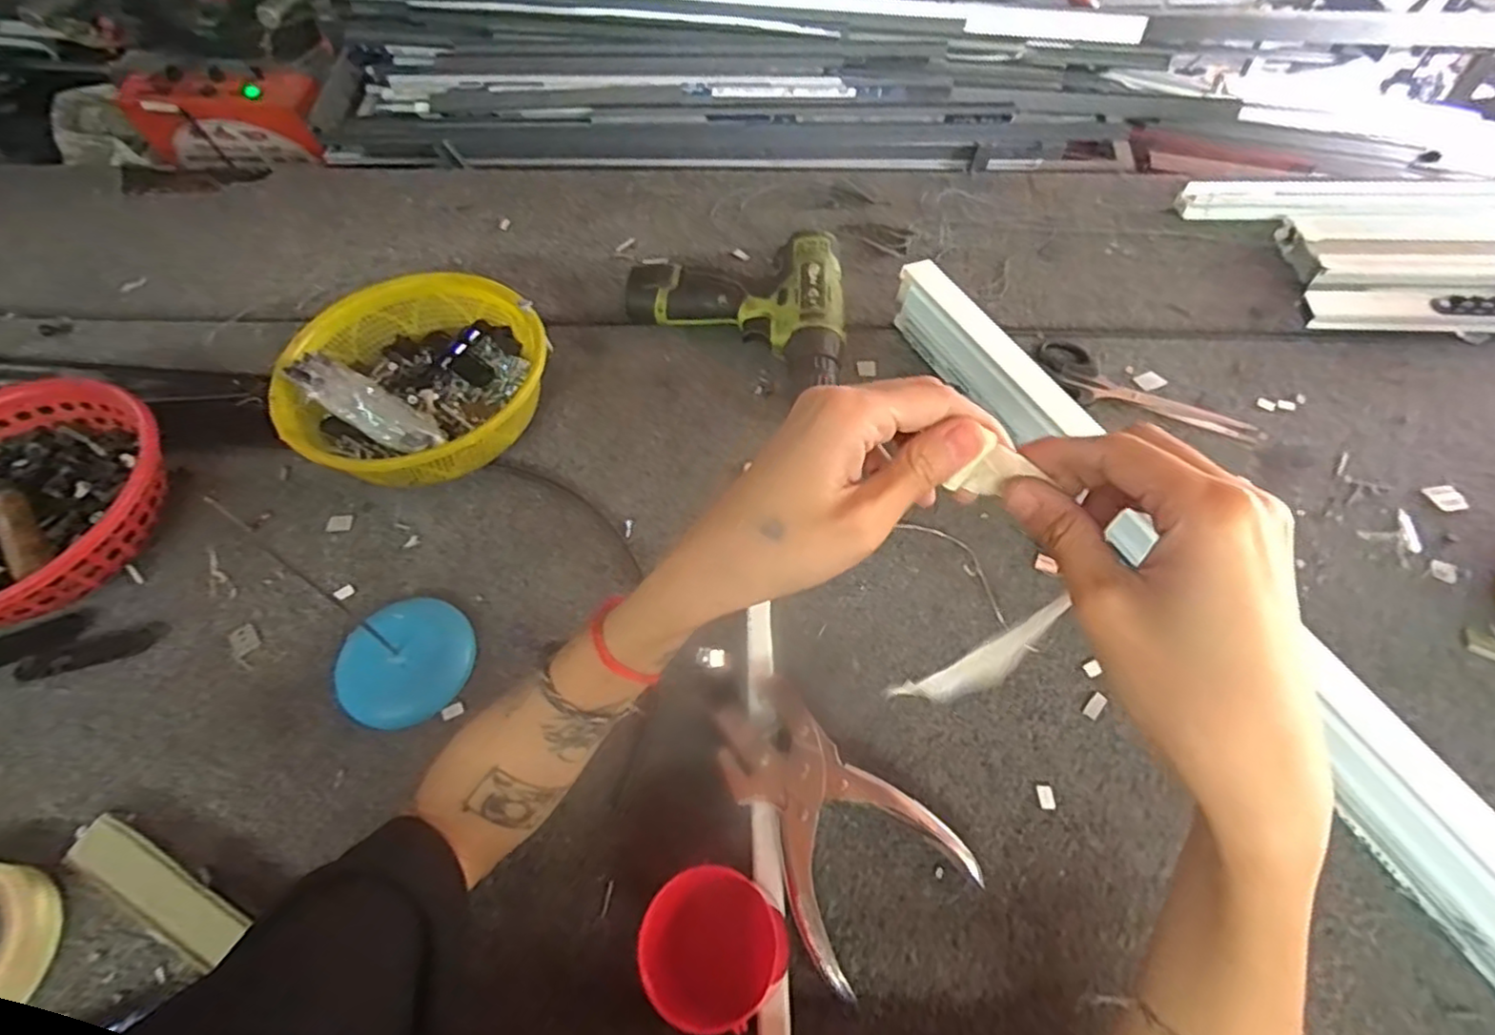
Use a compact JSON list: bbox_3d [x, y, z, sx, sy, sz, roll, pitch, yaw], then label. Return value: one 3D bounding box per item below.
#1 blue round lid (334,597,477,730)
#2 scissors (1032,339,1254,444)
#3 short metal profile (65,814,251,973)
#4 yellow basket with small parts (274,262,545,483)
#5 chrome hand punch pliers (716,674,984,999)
[{"bbox_3d":[-0.220,0.089,0.433,0.079,0.012,0.080,-1,57,2],"label":"blue round lid"},{"bbox_3d":[0.315,-0.096,0.548,0.170,0.005,0.060,34,65,22],"label":"scissors"},{"bbox_3d":[-0.312,0.195,0.356,0.095,0.011,0.029,35,64,3],"label":"short metal profile"},{"bbox_3d":[-0.248,-0.098,0.528,0.185,0.077,0.183,-39,64,-20],"label":"yellow basket with small parts"},{"bbox_3d":[0.042,0.162,0.381,0.095,0.024,0.145,-31,61,-17],"label":"chrome hand punch pliers"}]

